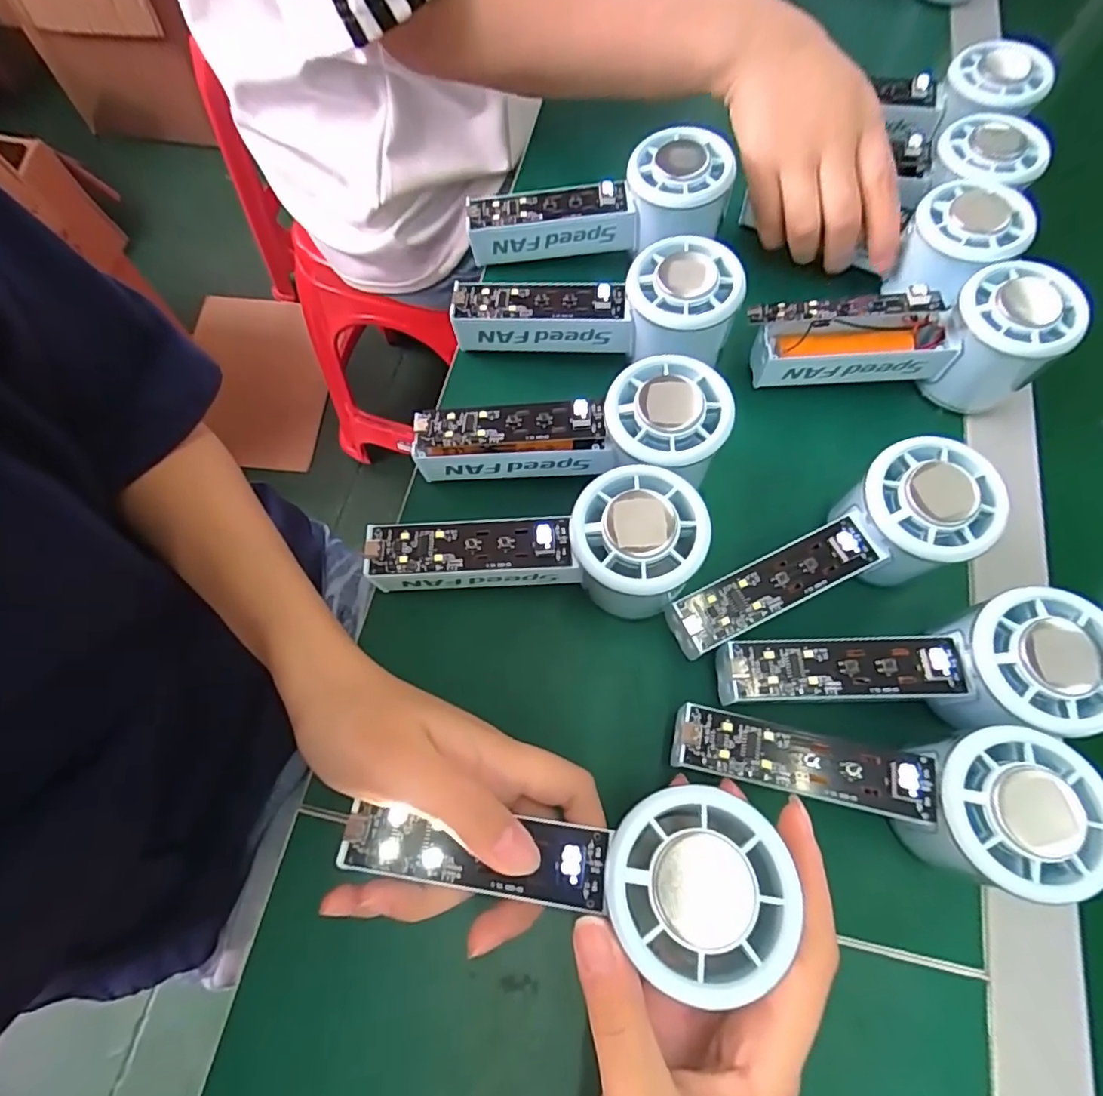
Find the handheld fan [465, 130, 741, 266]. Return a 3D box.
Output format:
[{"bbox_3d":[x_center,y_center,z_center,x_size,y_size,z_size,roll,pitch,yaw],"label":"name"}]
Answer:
[{"bbox_3d":[0.027,-0.199,0.336,0.151,0.040,0.054,-6,70,12],"label":"handheld fan"}]

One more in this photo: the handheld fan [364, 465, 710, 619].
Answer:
[{"bbox_3d":[-0.006,0.005,0.265,0.150,0.052,0.062,-5,70,10],"label":"handheld fan"}]

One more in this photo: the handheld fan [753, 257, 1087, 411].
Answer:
[{"bbox_3d":[0.188,-0.115,0.308,0.152,0.055,0.055,3,70,-1],"label":"handheld fan"}]

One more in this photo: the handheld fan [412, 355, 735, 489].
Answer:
[{"bbox_3d":[0.009,-0.053,0.276,0.148,0.033,0.056,-6,70,12],"label":"handheld fan"}]

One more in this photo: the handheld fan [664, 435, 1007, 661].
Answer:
[{"bbox_3d":[0.128,0.005,0.272,0.155,0.052,0.056,-28,73,4],"label":"handheld fan"}]

